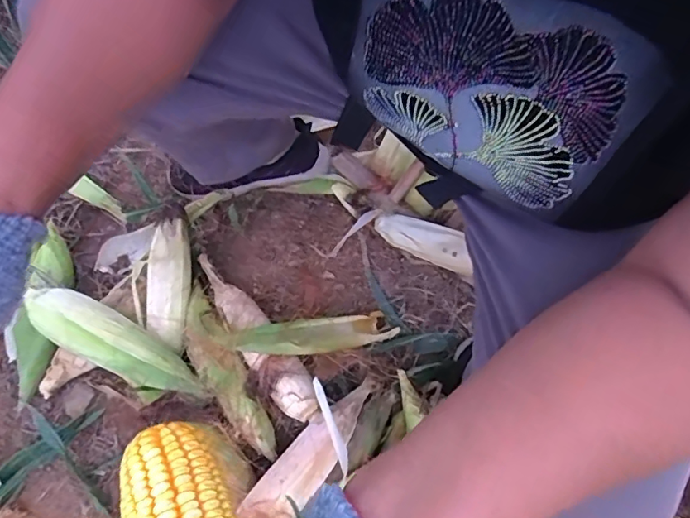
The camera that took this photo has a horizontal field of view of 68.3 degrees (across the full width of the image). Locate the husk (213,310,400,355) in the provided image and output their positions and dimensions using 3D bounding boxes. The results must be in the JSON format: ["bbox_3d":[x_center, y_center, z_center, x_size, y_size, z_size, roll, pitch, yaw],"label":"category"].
[{"bbox_3d":[-0.046,0.105,0.695,0.242,0.043,0.048,-2,78,-18],"label":"husk"}]

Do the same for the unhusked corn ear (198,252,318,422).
[{"bbox_3d":[-0.126,0.101,0.701,0.055,0.048,0.269,-37,81,-7],"label":"unhusked corn ear"}]

